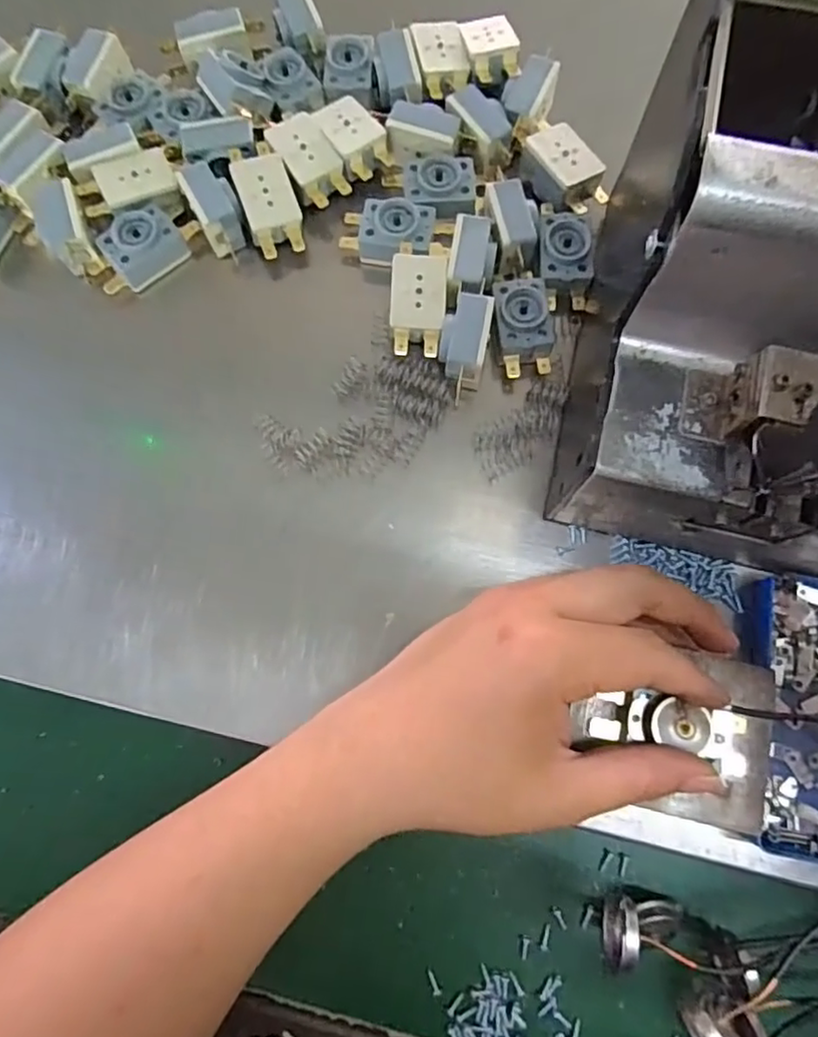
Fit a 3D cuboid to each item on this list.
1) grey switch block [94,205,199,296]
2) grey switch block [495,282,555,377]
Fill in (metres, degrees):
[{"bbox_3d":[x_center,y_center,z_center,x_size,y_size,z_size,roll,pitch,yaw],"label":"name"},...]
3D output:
[{"bbox_3d":[-0.137,-0.142,0.321,0.056,0.019,0.030,-40,79,-7],"label":"grey switch block"},{"bbox_3d":[0.056,-0.094,0.305,0.027,0.012,0.048,-8,77,0],"label":"grey switch block"}]

